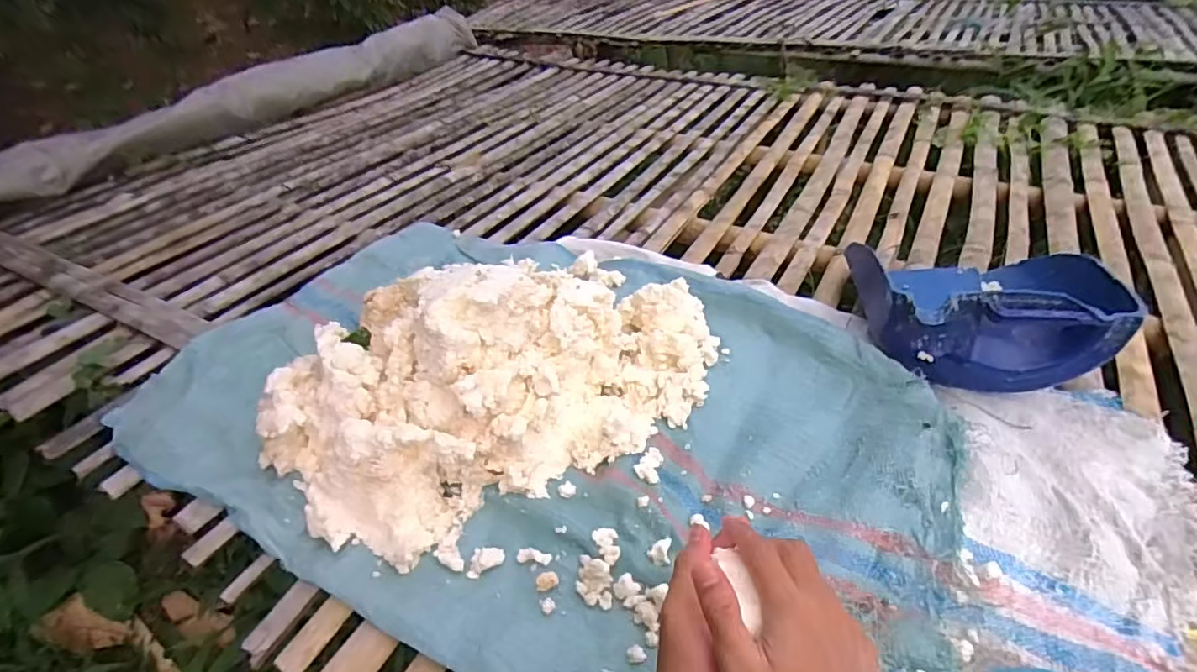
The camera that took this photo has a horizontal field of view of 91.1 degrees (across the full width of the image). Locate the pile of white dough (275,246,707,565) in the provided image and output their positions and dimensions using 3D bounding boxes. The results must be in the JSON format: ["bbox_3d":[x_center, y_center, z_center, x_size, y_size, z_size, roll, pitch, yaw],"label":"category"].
[{"bbox_3d":[-0.128,0.014,0.791,0.594,0.185,0.382,-26,44,-24],"label":"pile of white dough"}]

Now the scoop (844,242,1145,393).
[{"bbox_3d":[0.534,-0.063,0.854,0.281,0.161,0.341,1,40,7],"label":"scoop"}]

